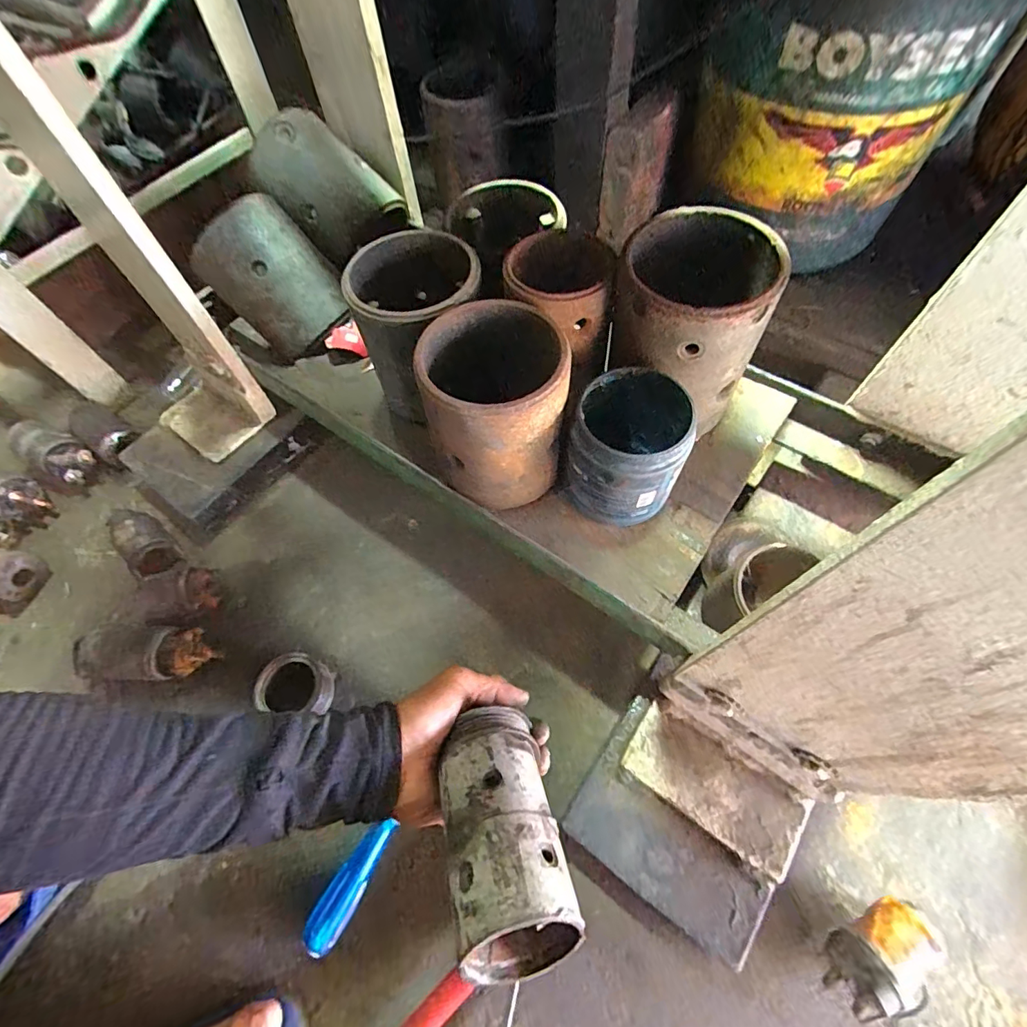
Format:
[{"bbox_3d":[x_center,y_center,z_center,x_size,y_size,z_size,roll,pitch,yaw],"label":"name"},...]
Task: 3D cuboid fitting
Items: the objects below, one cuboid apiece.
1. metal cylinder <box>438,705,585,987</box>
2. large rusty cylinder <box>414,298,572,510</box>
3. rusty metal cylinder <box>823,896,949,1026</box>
[{"bbox_3d":[-0.007,0.187,0.294,0.062,0.061,0.130,-12,44,-4],"label":"metal cylinder"},{"bbox_3d":[-0.017,-0.086,0.389,0.110,0.138,0.113,-10,63,-2],"label":"large rusty cylinder"},{"bbox_3d":[0.268,0.325,0.359,0.082,0.046,0.047,-28,64,-12],"label":"rusty metal cylinder"}]

